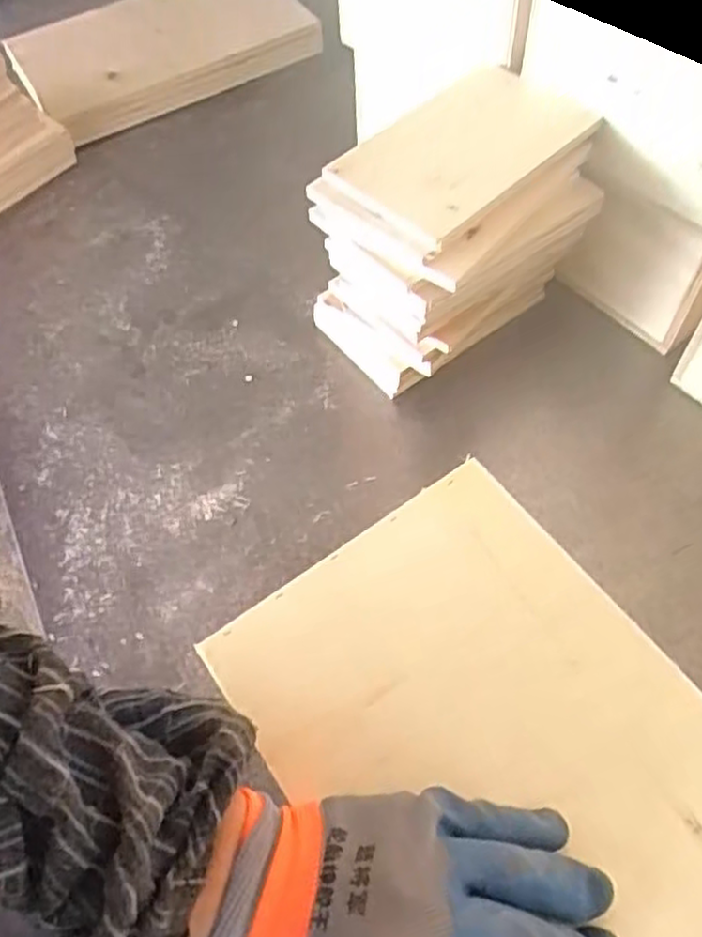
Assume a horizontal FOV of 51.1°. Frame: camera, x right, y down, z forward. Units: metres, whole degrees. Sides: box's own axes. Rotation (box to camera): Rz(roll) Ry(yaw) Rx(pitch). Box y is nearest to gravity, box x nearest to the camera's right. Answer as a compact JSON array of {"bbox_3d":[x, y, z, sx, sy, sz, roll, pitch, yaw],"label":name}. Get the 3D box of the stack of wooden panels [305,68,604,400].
[{"bbox_3d":[0.095,-0.187,0.617,0.221,0.175,0.137,-35,63,-16],"label":"stack of wooden panels"}]

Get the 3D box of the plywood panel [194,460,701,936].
[{"bbox_3d":[0.094,0.163,0.356,0.196,0.013,0.339,-32,62,-15],"label":"plywood panel"}]

